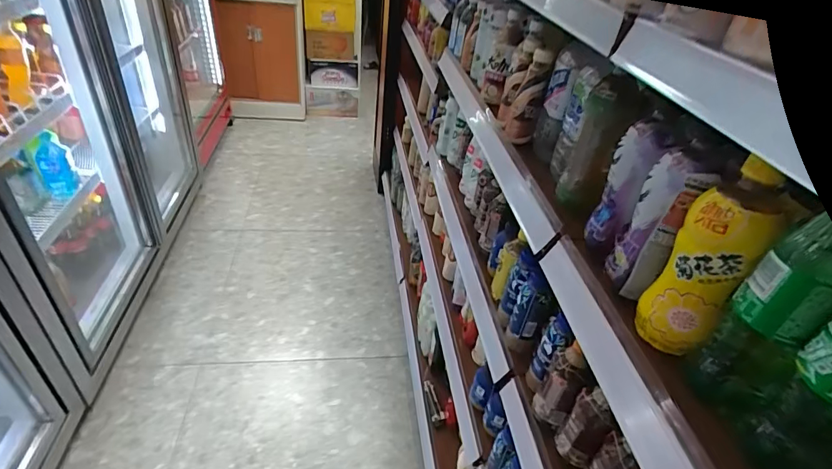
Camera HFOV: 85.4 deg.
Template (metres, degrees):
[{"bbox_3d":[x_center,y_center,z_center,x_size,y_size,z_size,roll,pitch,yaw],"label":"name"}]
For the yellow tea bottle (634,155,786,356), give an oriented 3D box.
[{"bbox_3d":[0.270,0.023,0.419,0.062,0.188,0.069,26,41,24],"label":"yellow tea bottle"}]

